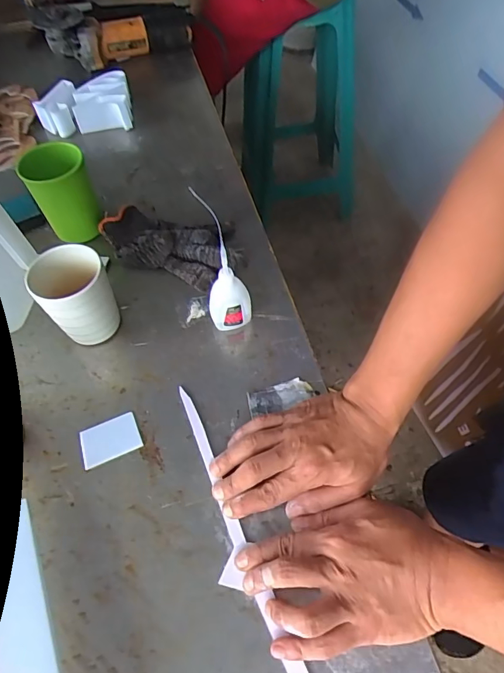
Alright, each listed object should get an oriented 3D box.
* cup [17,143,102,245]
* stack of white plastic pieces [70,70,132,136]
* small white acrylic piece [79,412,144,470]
[{"bbox_3d":[-0.232,-0.174,0.555,0.073,0.113,0.065,-19,57,-10],"label":"cup"},{"bbox_3d":[-0.246,-0.385,0.739,0.094,0.037,0.118,-14,56,-7],"label":"stack of white plastic pieces"},{"bbox_3d":[-0.136,0.098,0.429,0.055,0.004,0.040,-20,57,-11],"label":"small white acrylic piece"}]

